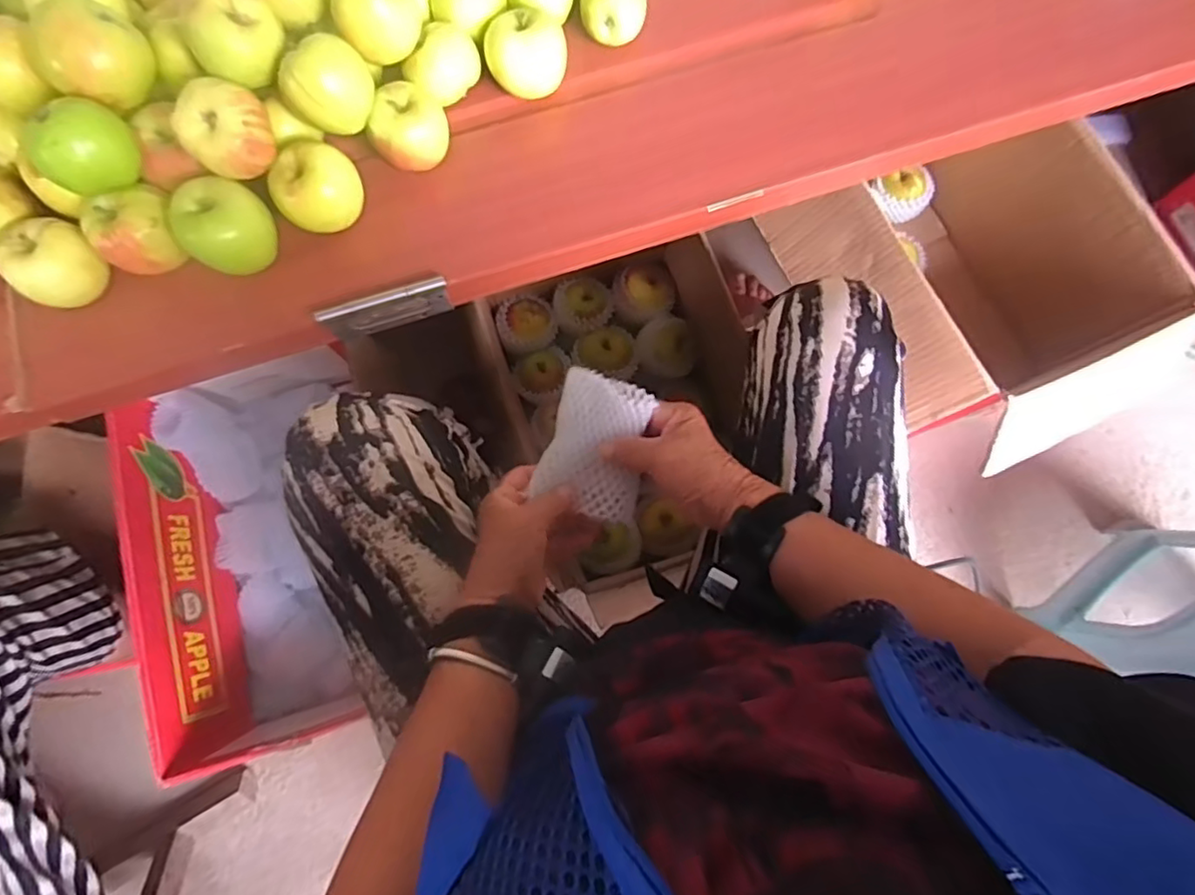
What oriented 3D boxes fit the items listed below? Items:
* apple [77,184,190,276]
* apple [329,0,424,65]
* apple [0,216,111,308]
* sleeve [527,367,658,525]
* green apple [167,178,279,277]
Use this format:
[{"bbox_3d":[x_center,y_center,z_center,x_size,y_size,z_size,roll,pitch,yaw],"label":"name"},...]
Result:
[{"bbox_3d":[-0.347,-0.163,0.459,0.059,0.052,0.047,-25,78,-6],"label":"apple"},{"bbox_3d":[-0.167,-0.328,0.458,0.060,0.057,0.049,-25,78,-6],"label":"apple"},{"bbox_3d":[-0.410,-0.139,0.454,0.053,0.047,0.060,29,79,6],"label":"apple"},{"bbox_3d":[0.001,-0.003,0.452,0.075,0.048,0.096,15,77,3],"label":"sleeve"},{"bbox_3d":[-0.282,-0.168,0.459,0.062,0.063,0.057,-43,81,-9],"label":"green apple"}]

